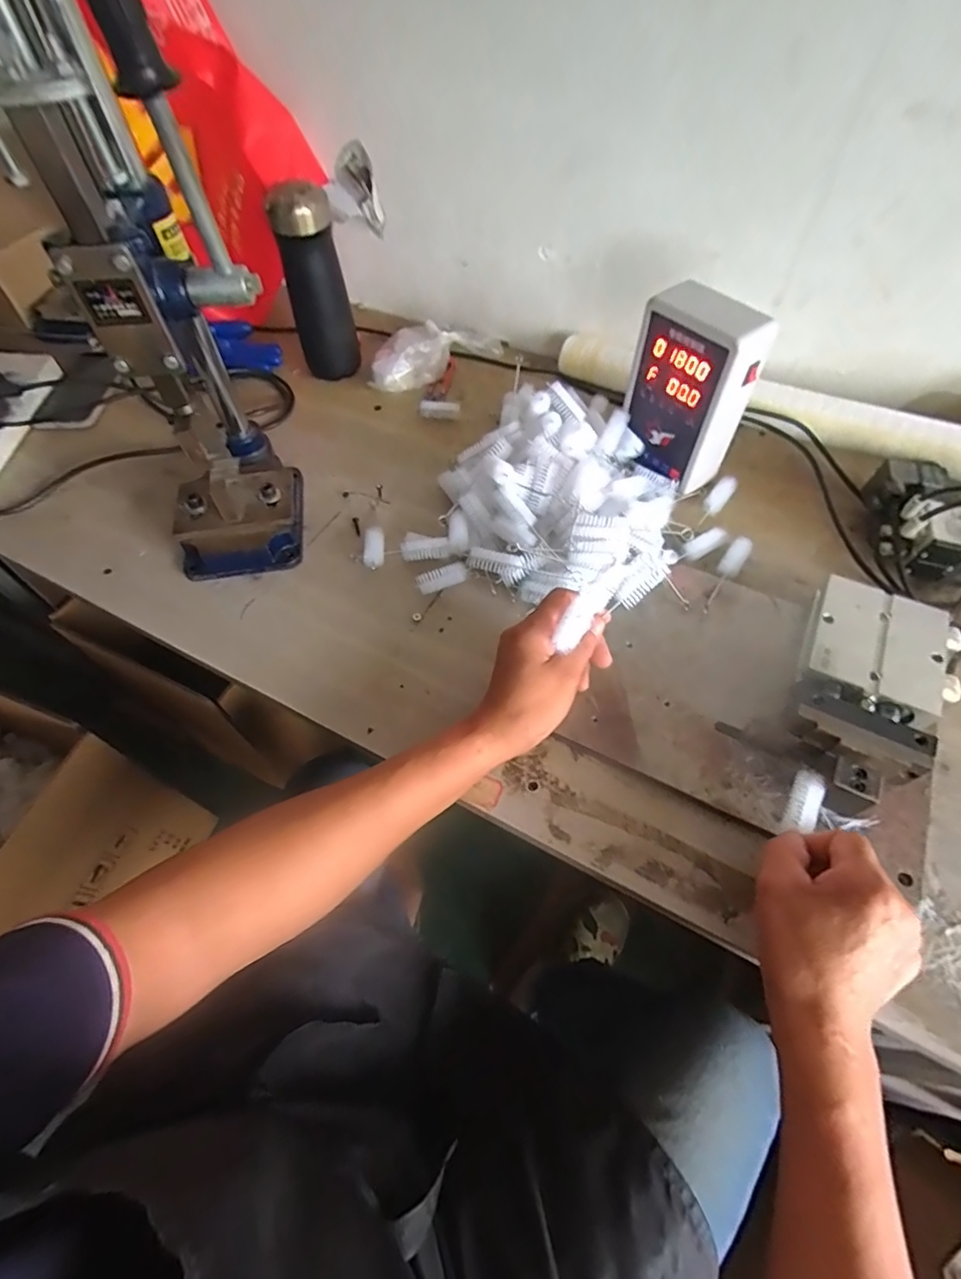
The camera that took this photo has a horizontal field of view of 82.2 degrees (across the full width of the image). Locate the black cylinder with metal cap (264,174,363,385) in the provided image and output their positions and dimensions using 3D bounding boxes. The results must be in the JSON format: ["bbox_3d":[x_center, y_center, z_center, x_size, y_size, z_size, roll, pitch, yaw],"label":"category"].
[{"bbox_3d":[-0.202,-0.431,0.683,0.073,0.206,0.063,-19,59,-10],"label":"black cylinder with metal cap"}]

